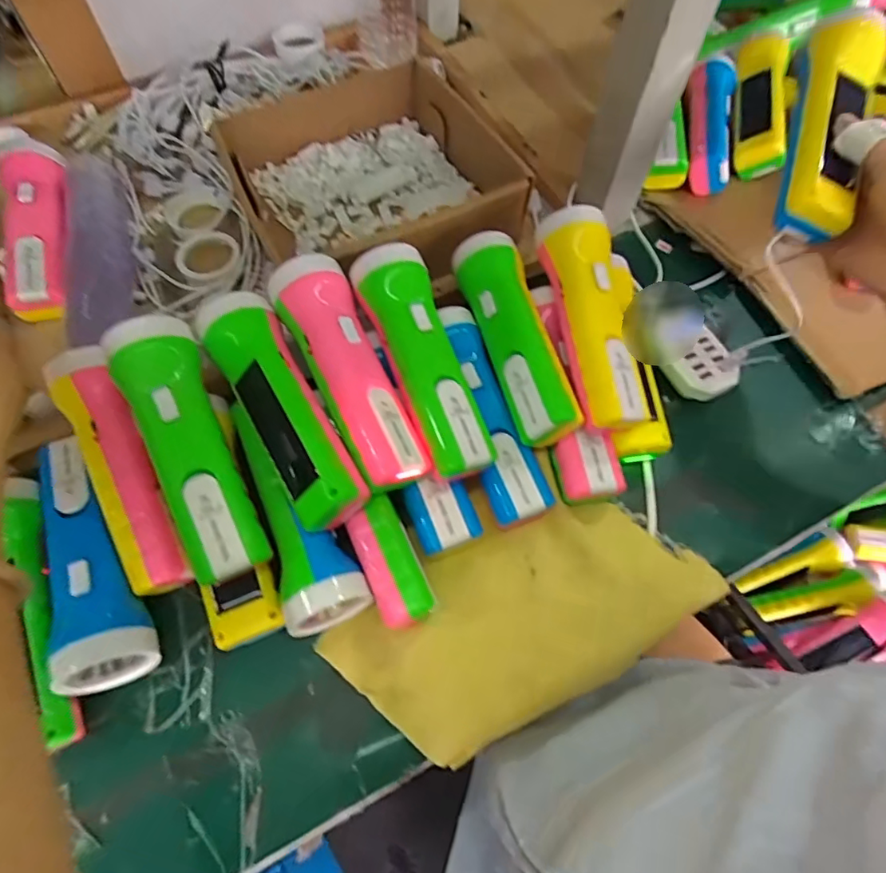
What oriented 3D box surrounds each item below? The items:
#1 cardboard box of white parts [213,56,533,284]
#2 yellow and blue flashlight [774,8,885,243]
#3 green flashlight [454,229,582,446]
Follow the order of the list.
[{"bbox_3d":[-0.072,-0.229,0.473,0.200,0.068,0.234,-27,70,-14],"label":"cardboard box of white parts"},{"bbox_3d":[0.254,-0.213,0.357,0.055,0.037,0.169,20,77,6],"label":"yellow and blue flashlight"},{"bbox_3d":[0.052,-0.070,0.387,0.045,0.041,0.162,-15,64,-9],"label":"green flashlight"}]

